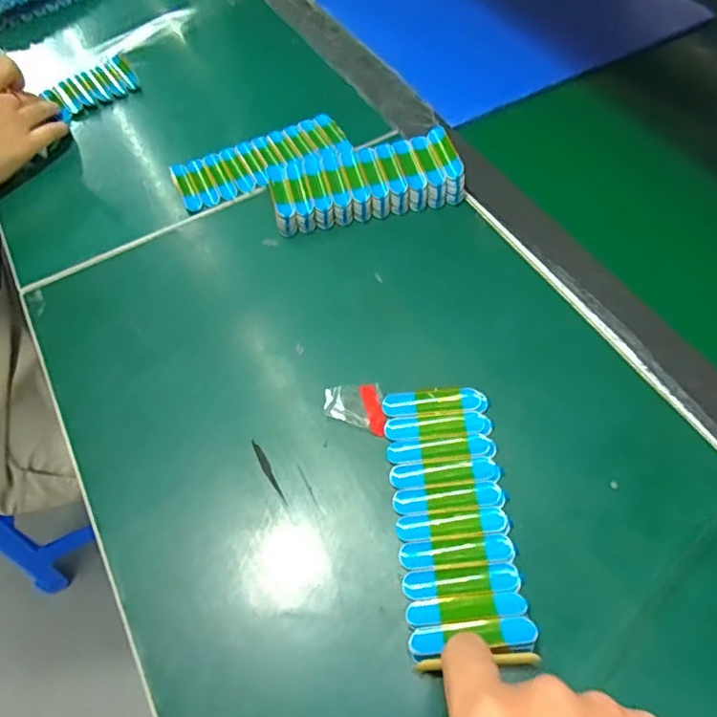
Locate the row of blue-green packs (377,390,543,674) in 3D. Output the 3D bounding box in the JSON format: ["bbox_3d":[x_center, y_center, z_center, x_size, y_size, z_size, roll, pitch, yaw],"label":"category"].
[{"bbox_3d":[0.054,0.088,0.332,0.065,0.019,0.158,-5,56,0],"label":"row of blue-green packs"}]

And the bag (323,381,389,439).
[{"bbox_3d":[-0.002,0.034,0.373,0.037,0.005,0.038,-10,58,-3],"label":"bag"}]

